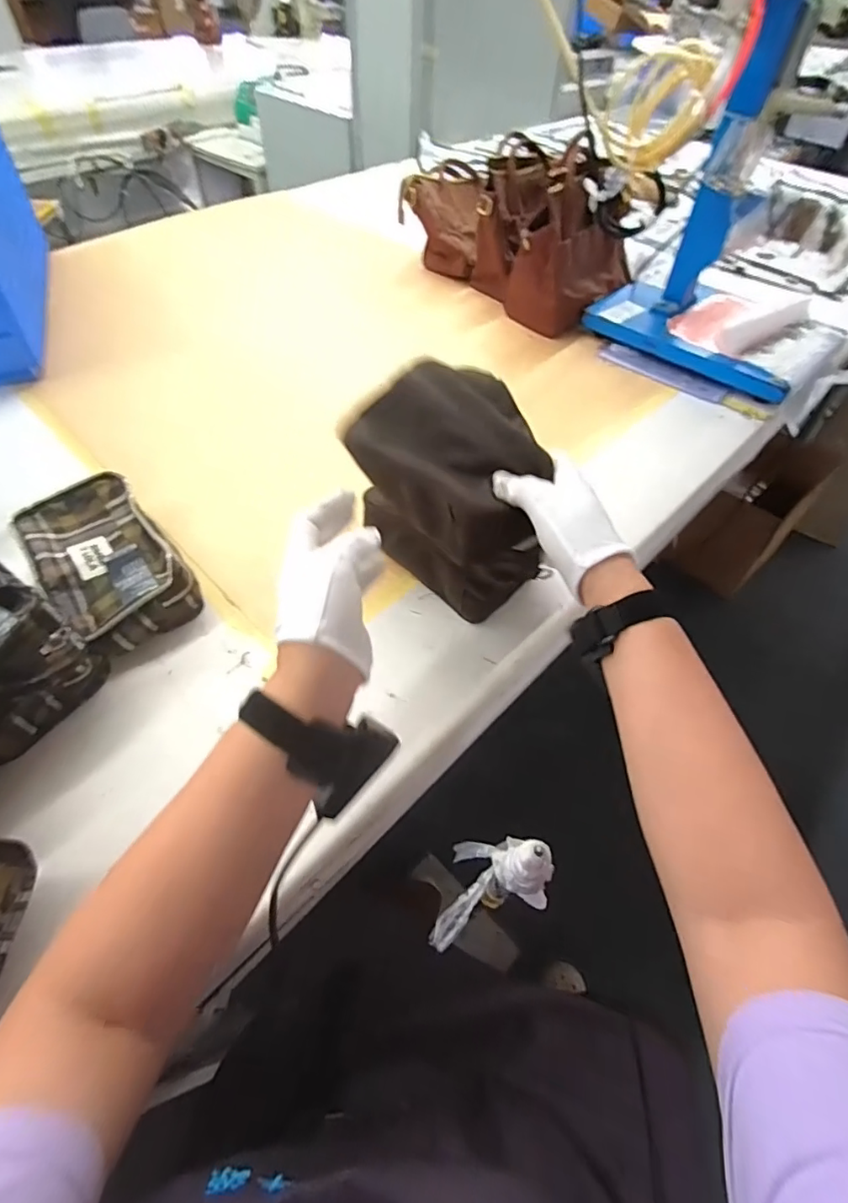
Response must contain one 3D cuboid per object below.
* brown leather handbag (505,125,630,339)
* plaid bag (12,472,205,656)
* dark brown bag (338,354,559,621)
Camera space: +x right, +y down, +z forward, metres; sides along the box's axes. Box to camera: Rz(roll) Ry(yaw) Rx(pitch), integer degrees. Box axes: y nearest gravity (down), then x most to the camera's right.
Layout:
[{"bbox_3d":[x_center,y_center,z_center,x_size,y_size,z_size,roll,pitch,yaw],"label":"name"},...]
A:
[{"bbox_3d":[0.267,-0.619,0.920,0.138,0.218,0.237,34,59,22],"label":"brown leather handbag"},{"bbox_3d":[-0.325,-0.042,0.548,0.119,0.056,0.210,-36,62,-25],"label":"plaid bag"},{"bbox_3d":[0.026,-0.095,0.491,0.122,0.169,0.168,-30,59,-22],"label":"dark brown bag"}]

